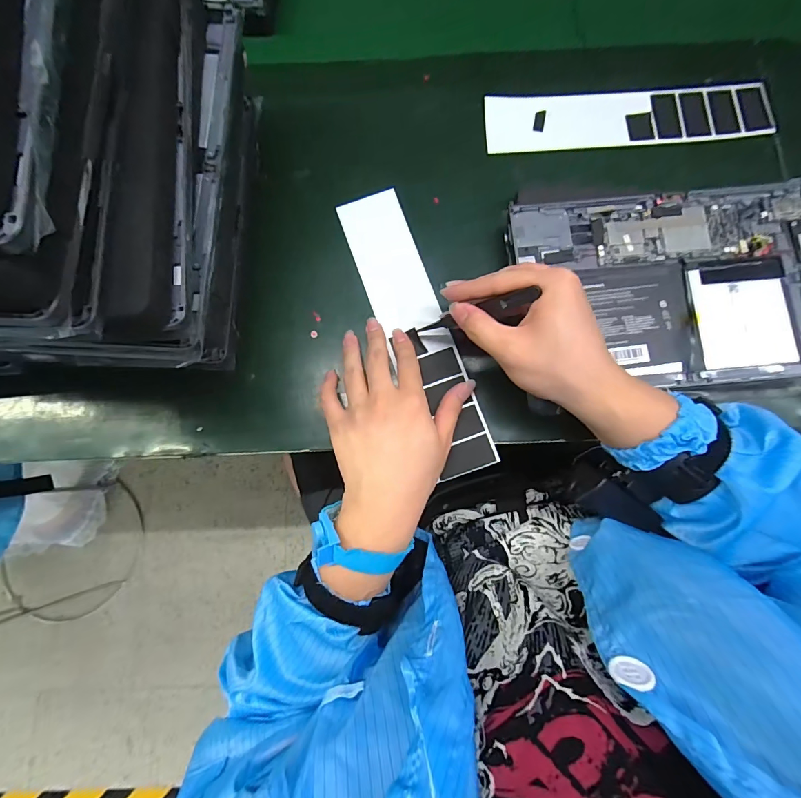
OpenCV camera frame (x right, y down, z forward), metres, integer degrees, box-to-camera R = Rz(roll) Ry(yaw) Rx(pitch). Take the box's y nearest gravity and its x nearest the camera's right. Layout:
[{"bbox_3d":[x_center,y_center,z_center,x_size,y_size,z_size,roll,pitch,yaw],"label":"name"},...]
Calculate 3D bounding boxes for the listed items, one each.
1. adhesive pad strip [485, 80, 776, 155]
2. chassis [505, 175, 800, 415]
[{"bbox_3d":[0.214,-0.269,0.372,0.259,0.010,0.054,-2,84,1],"label":"adhesive pad strip"},{"bbox_3d":[0.225,-0.090,0.327,0.251,0.030,0.169,-7,79,-1],"label":"chassis"}]

